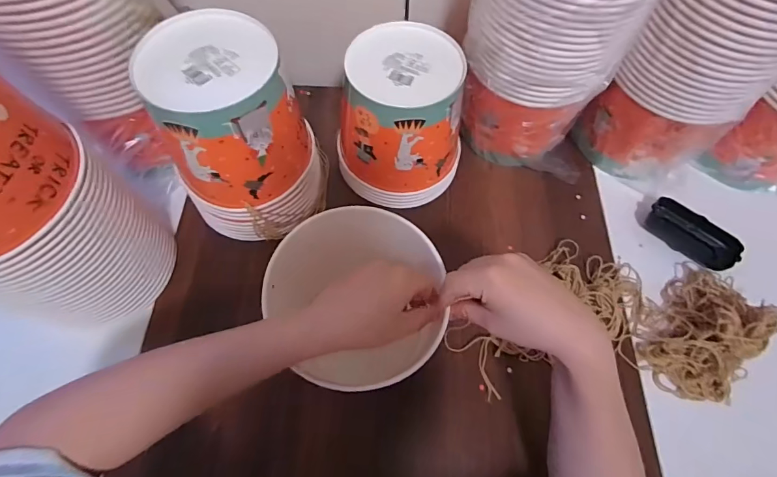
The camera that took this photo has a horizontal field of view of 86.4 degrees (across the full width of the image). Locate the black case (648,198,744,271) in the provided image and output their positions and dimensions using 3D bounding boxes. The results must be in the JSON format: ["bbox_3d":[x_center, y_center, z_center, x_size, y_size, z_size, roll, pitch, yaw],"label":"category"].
[{"bbox_3d":[0.387,-0.006,0.529,0.040,0.029,0.108,-41,71,-17],"label":"black case"}]

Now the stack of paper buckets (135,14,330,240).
[{"bbox_3d":[-0.157,-0.107,0.456,0.148,0.205,0.139,-25,68,-12],"label":"stack of paper buckets"}]

